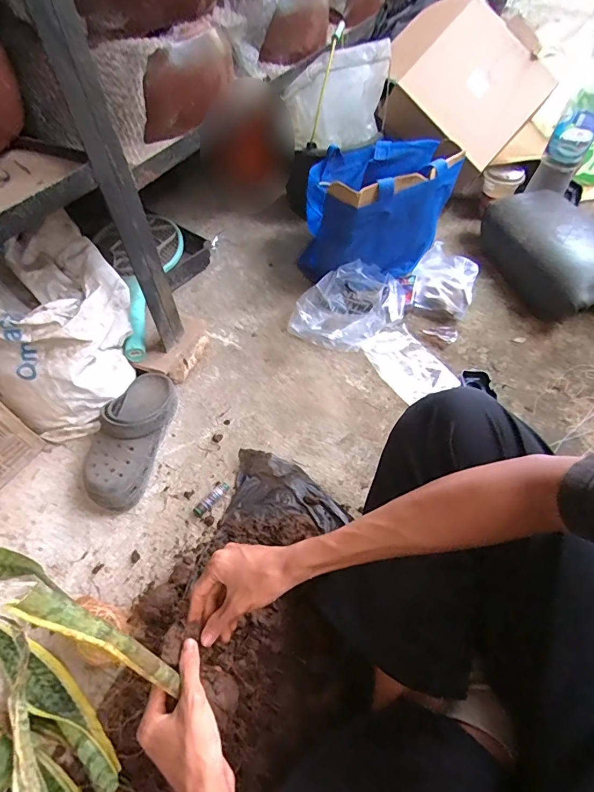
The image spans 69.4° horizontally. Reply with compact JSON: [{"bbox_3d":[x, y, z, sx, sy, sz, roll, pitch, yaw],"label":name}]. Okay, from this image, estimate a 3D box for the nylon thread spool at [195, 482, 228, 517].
[{"bbox_3d":[-0.132,0.159,0.664,0.018,0.011,0.062,36,63,22],"label":"nylon thread spool"}]

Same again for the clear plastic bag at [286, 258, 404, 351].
[{"bbox_3d":[0.104,-0.176,0.856,0.231,0.075,0.151,-20,58,-13],"label":"clear plastic bag"}]

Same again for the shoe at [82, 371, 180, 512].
[{"bbox_3d":[-0.266,0.058,0.689,0.098,0.089,0.237,8,56,6],"label":"shoe"}]

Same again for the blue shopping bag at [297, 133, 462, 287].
[{"bbox_3d":[0.147,-0.377,0.885,0.255,0.240,0.222,29,59,22],"label":"blue shopping bag"}]

